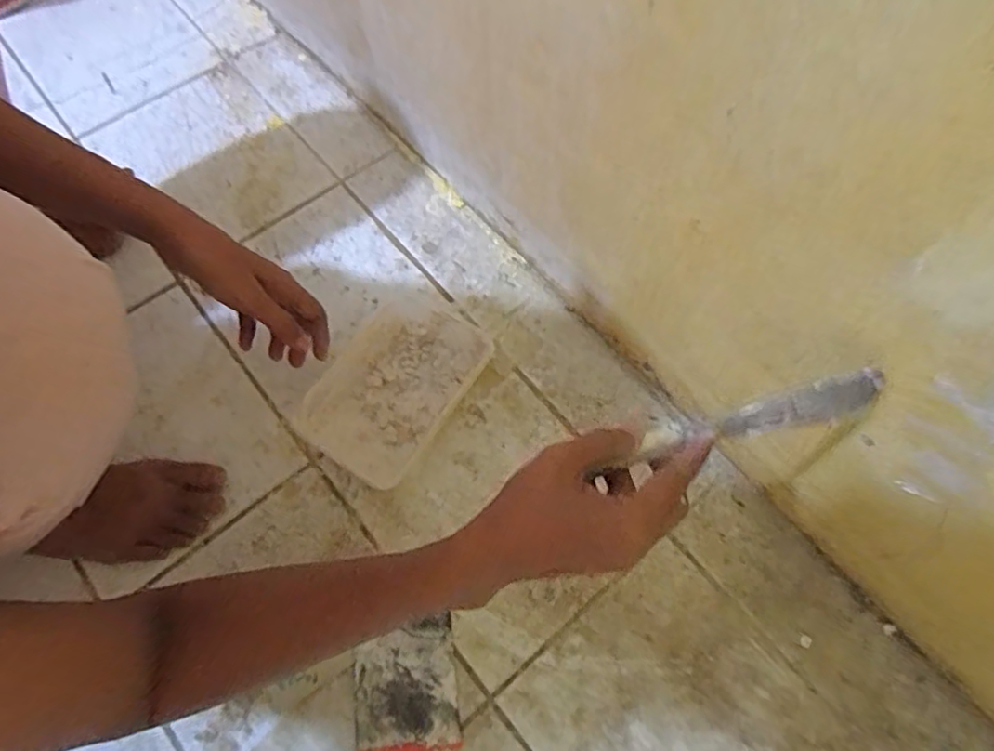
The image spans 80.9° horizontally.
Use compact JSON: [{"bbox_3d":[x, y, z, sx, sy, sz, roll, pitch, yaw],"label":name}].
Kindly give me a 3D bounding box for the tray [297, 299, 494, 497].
[{"bbox_3d":[-0.095,0.009,0.538,0.120,0.041,0.171,32,71,11],"label":"tray"}]

